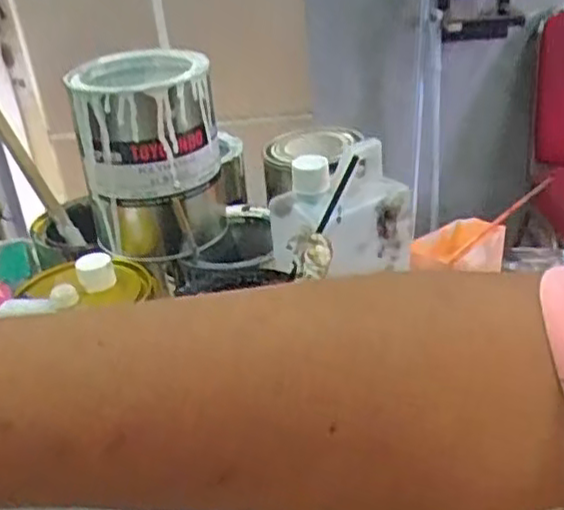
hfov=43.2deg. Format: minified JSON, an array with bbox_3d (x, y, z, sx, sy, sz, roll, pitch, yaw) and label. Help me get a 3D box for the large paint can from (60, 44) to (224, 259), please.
[{"bbox_3d":[-0.103,-0.082,0.568,0.103,0.141,0.104,-9,29,-6],"label":"large paint can"}]

